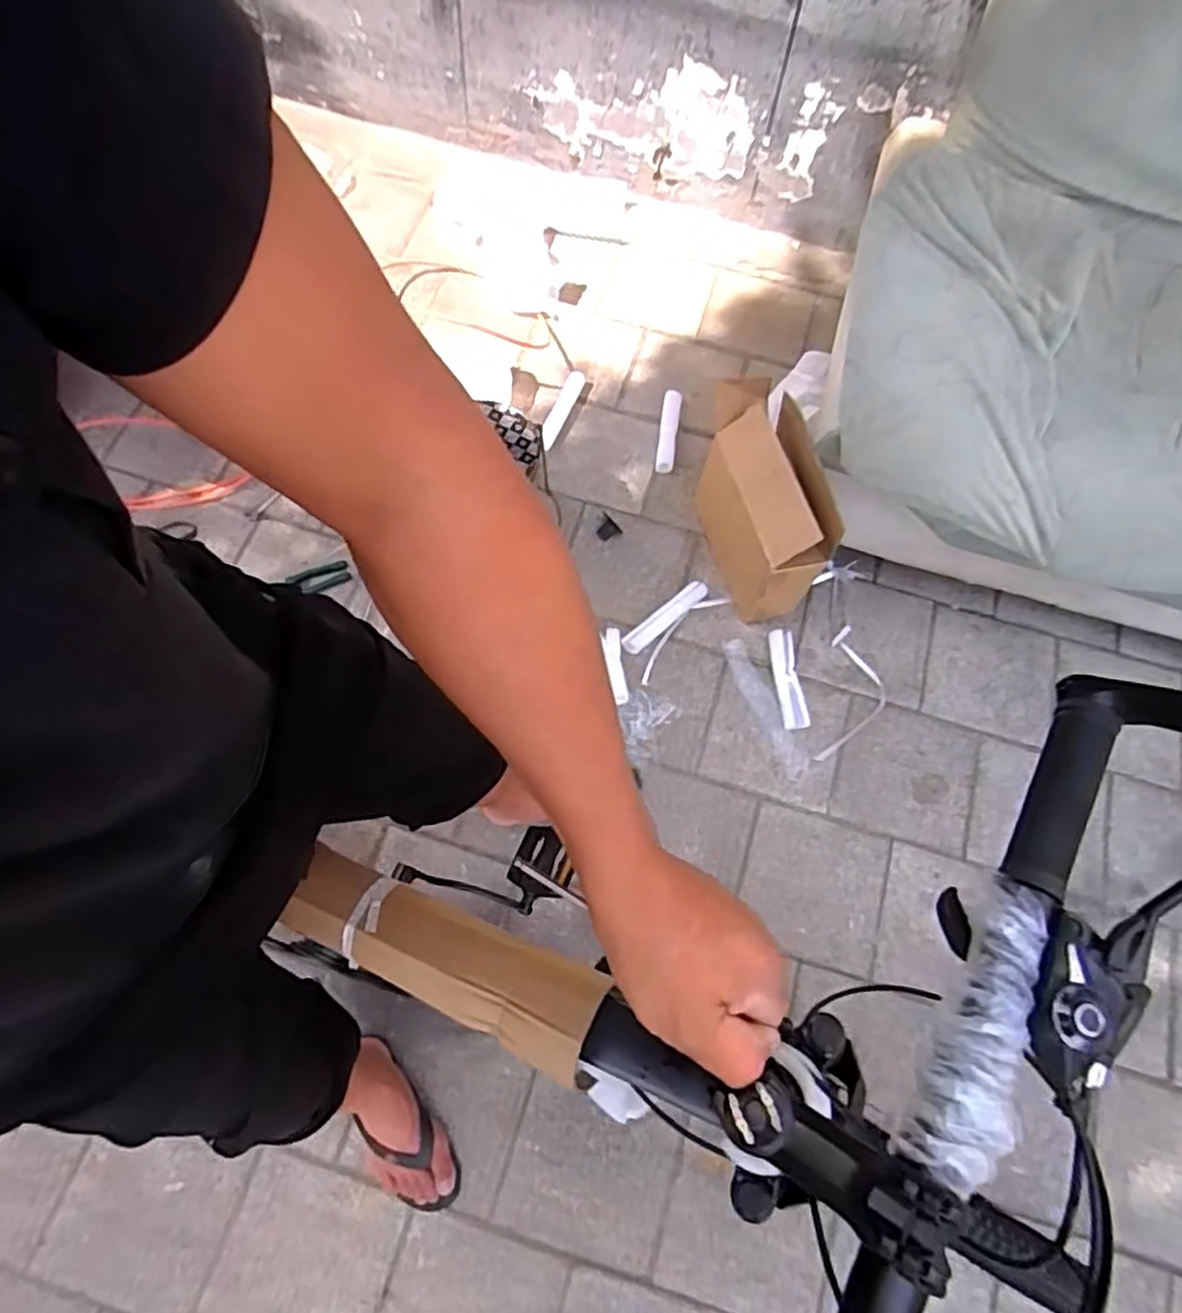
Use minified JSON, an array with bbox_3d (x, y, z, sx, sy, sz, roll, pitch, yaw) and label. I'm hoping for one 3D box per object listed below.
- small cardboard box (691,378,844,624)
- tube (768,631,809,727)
[{"bbox_3d":[0.323,-0.284,1.350,0.140,0.287,0.379,-19,70,-9],"label":"small cardboard box"},{"bbox_3d":[0.382,0.042,1.381,0.052,0.024,0.197,-5,69,-4],"label":"tube"}]

